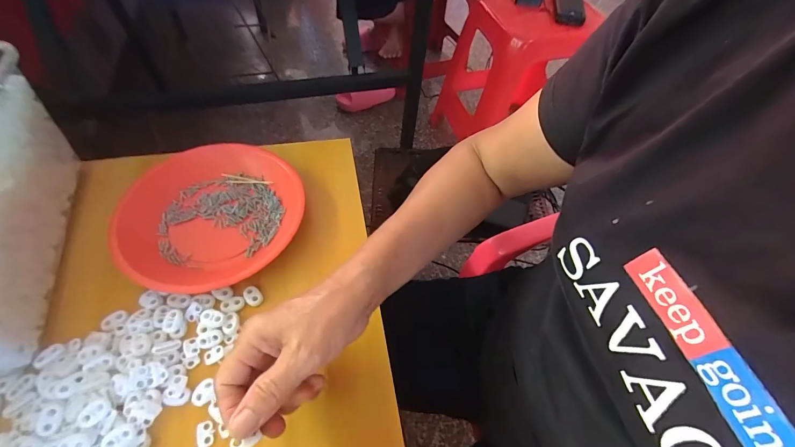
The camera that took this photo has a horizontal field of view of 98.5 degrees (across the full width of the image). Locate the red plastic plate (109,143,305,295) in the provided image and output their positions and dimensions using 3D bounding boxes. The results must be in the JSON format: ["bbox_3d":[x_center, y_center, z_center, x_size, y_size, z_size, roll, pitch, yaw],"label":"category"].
[{"bbox_3d":[-0.201,-0.013,0.385,0.178,0.032,0.184,-5,56,-8],"label":"red plastic plate"}]

